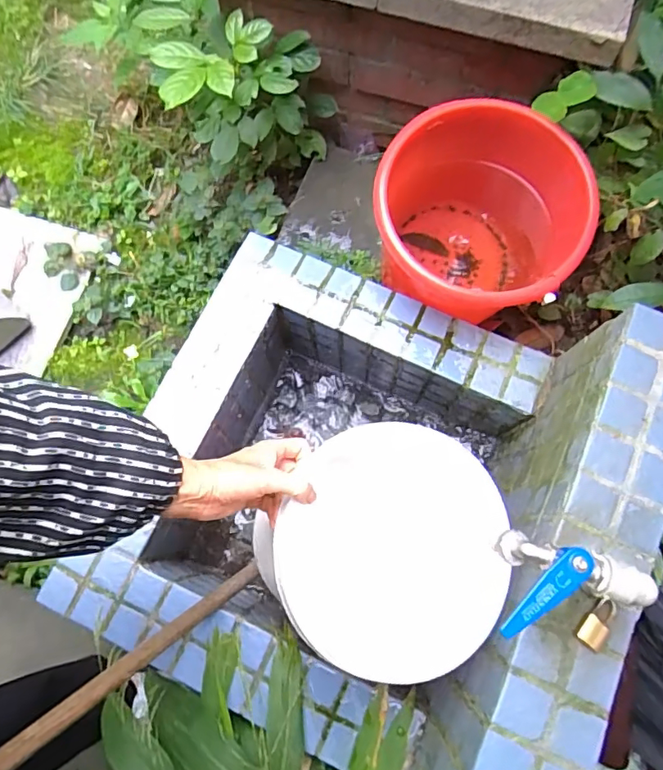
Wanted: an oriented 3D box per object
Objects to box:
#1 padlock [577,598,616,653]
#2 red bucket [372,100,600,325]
[{"bbox_3d":[0.243,0.216,0.465,0.029,0.006,0.046,38,79,-9],"label":"padlock"},{"bbox_3d":[0.206,-0.229,0.788,0.279,0.230,0.279,0,73,1],"label":"red bucket"}]

